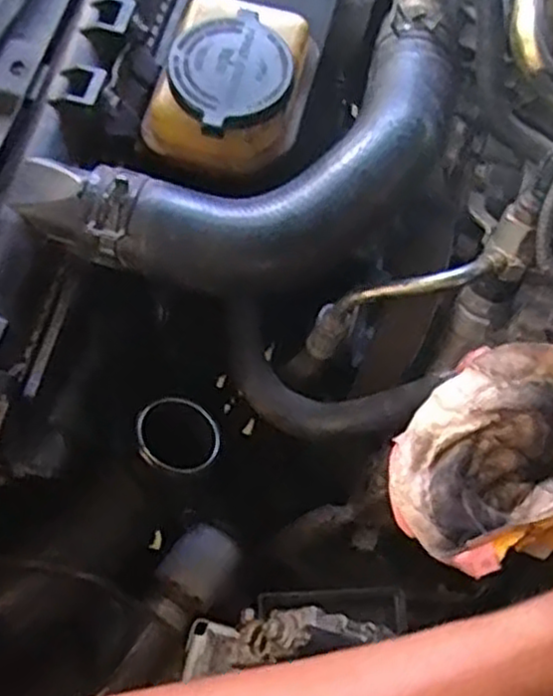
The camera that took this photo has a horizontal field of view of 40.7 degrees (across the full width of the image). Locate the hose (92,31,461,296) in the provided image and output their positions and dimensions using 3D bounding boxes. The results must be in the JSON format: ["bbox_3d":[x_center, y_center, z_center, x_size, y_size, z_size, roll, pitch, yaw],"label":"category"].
[{"bbox_3d":[0.016,-0.095,0.405,0.231,0.042,0.095,-36,74,-16],"label":"hose"}]

